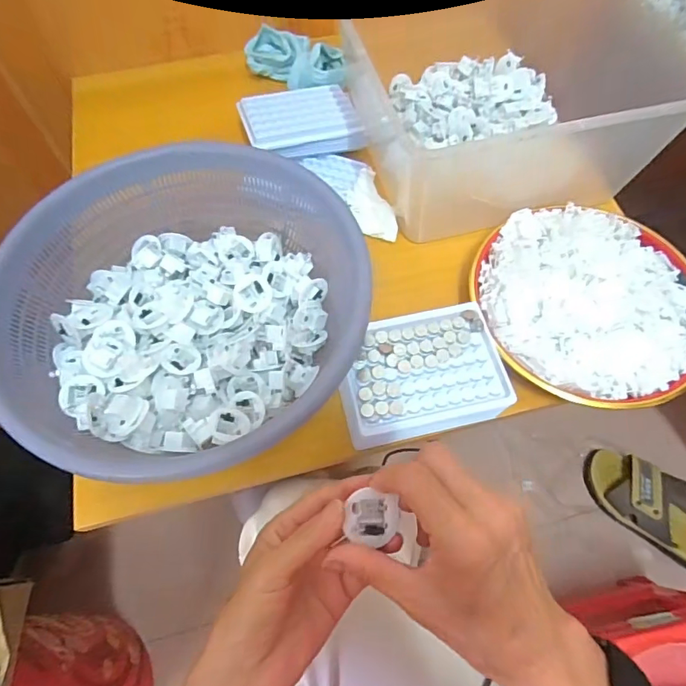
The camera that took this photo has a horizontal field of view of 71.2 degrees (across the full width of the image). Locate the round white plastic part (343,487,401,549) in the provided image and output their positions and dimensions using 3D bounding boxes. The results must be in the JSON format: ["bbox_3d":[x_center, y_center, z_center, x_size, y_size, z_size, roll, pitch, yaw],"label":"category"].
[{"bbox_3d":[0.018,0.101,0.276,0.029,0.013,0.029,13,65,7],"label":"round white plastic part"}]

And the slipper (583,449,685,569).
[{"bbox_3d":[0.567,0.295,0.843,0.279,0.061,0.120,37,70,17],"label":"slipper"}]

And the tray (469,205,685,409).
[{"bbox_3d":[0.233,-0.046,0.454,0.206,0.030,0.204,2,64,2],"label":"tray"}]

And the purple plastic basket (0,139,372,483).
[{"bbox_3d":[-0.123,-0.037,0.407,0.294,0.085,0.287,-7,64,-2],"label":"purple plastic basket"}]

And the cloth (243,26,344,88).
[{"bbox_3d":[-0.059,-0.365,0.622,0.151,0.047,0.074,37,70,17],"label":"cloth"}]

